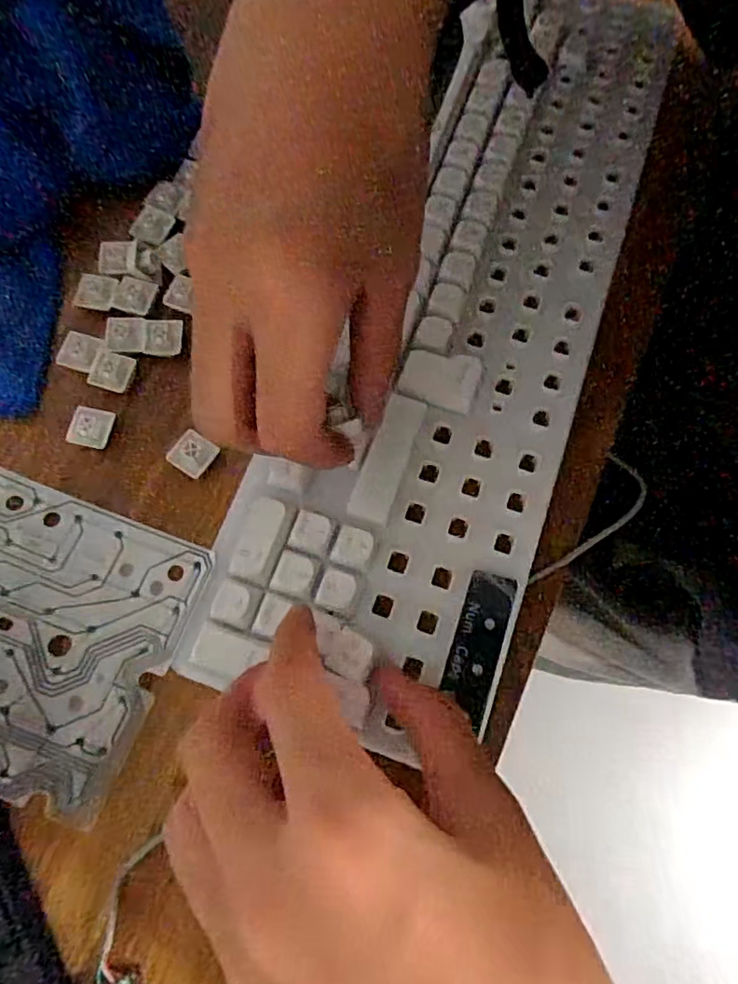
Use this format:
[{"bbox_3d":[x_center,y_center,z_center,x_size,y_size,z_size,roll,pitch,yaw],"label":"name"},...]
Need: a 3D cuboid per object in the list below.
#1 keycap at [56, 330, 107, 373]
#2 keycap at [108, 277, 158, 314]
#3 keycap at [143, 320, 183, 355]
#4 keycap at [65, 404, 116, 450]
[{"bbox_3d":[-0.133,-0.066,0.270,0.018,0.004,0.018,19,75,4],"label":"keycap"},{"bbox_3d":[-0.112,-0.094,0.279,0.021,0.004,0.017,14,75,3],"label":"keycap"},{"bbox_3d":[-0.096,-0.073,0.272,0.017,0.004,0.016,5,75,0],"label":"keycap"},{"bbox_3d":[-0.124,-0.029,0.262,0.016,0.008,0.018,13,75,2],"label":"keycap"}]

